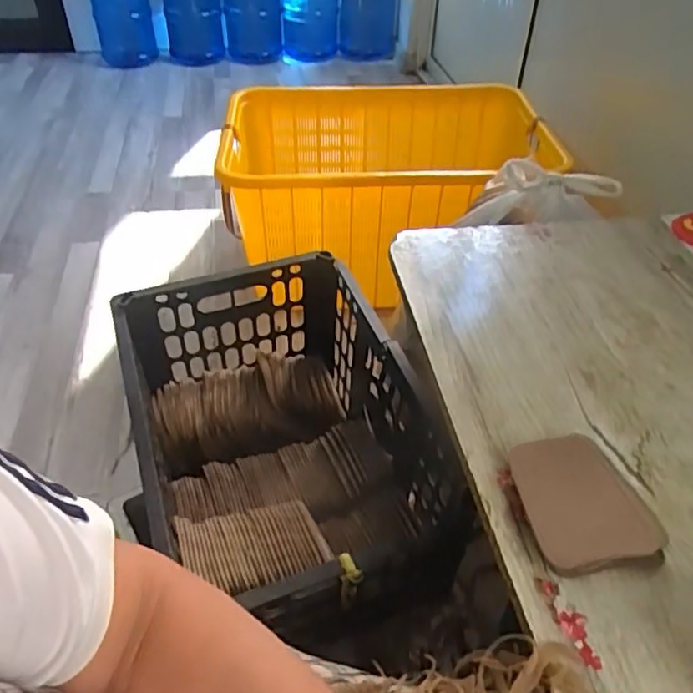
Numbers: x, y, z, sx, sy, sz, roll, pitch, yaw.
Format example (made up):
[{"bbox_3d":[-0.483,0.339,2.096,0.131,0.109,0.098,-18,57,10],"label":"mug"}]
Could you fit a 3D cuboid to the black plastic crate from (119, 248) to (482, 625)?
[{"bbox_3d":[-0.086,0.116,0.794,0.316,0.195,0.459,-16,46,-17],"label":"black plastic crate"}]

